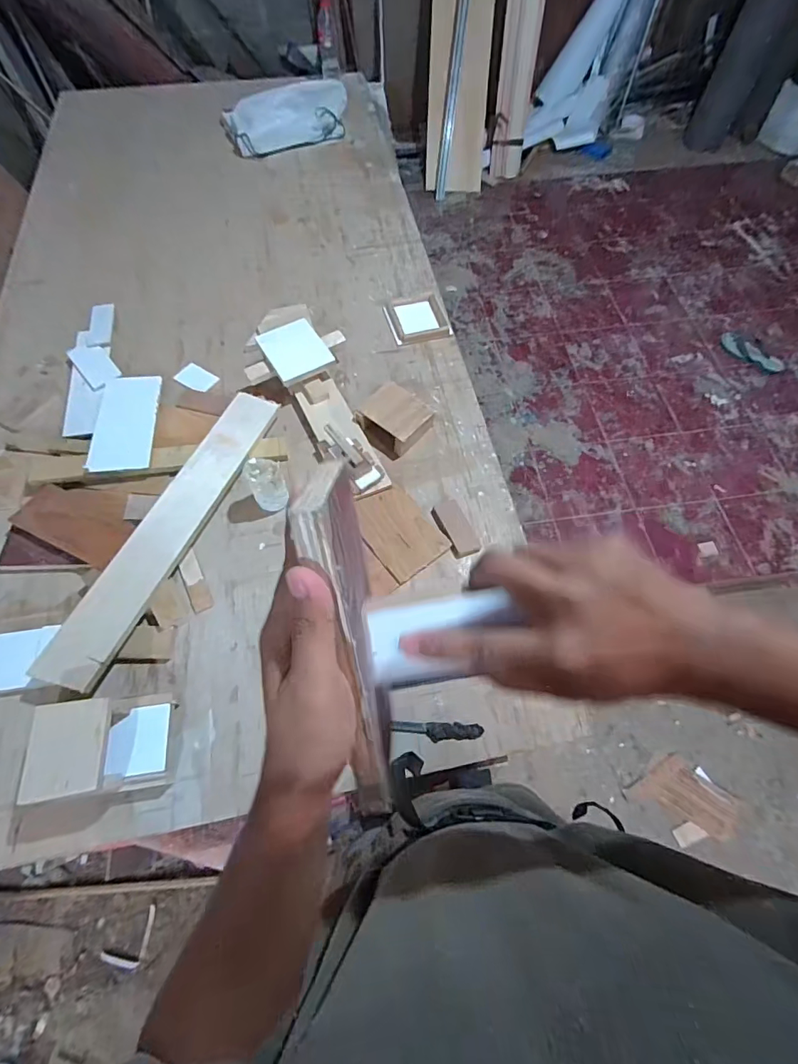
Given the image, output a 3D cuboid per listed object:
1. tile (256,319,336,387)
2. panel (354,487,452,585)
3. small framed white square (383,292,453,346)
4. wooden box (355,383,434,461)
[{"bbox_3d":[-0.230,-0.405,1.001,0.125,0.021,0.149,-27,67,-13],"label":"tile"},{"bbox_3d":[0.000,-0.003,0.882,0.133,0.010,0.187,-29,65,-23],"label":"panel"},{"bbox_3d":[0.046,-0.547,1.146,0.145,0.031,0.151,-15,65,-8],"label":"small framed white square"},{"bbox_3d":[-0.010,-0.240,0.974,0.136,0.062,0.134,42,71,18],"label":"wooden box"}]

